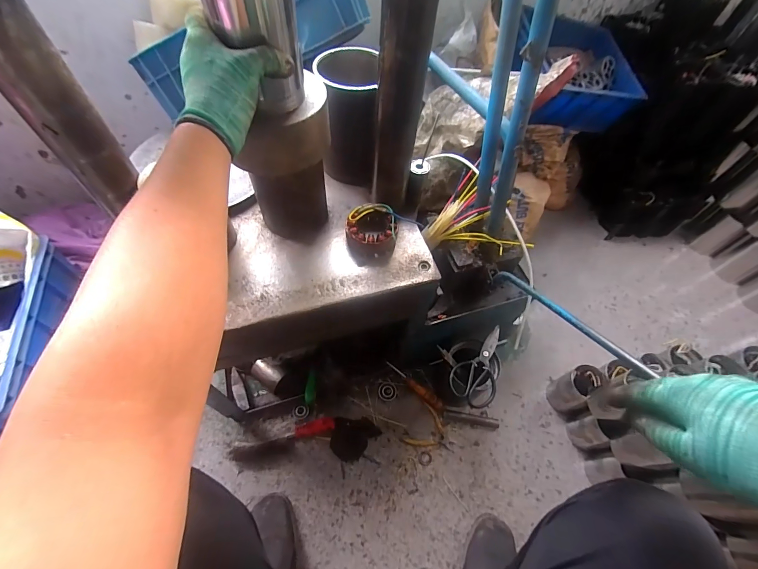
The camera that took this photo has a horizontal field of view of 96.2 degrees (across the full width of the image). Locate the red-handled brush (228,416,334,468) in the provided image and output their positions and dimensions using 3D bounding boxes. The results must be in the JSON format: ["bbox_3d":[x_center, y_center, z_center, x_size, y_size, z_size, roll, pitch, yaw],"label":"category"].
[{"bbox_3d":[-0.222,0.374,0.803,0.239,0.023,0.065,-12,59,-11],"label":"red-handled brush"}]

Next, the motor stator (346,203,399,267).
[{"bbox_3d":[-0.012,-0.085,0.575,0.086,0.049,0.100,9,57,2],"label":"motor stator"}]

